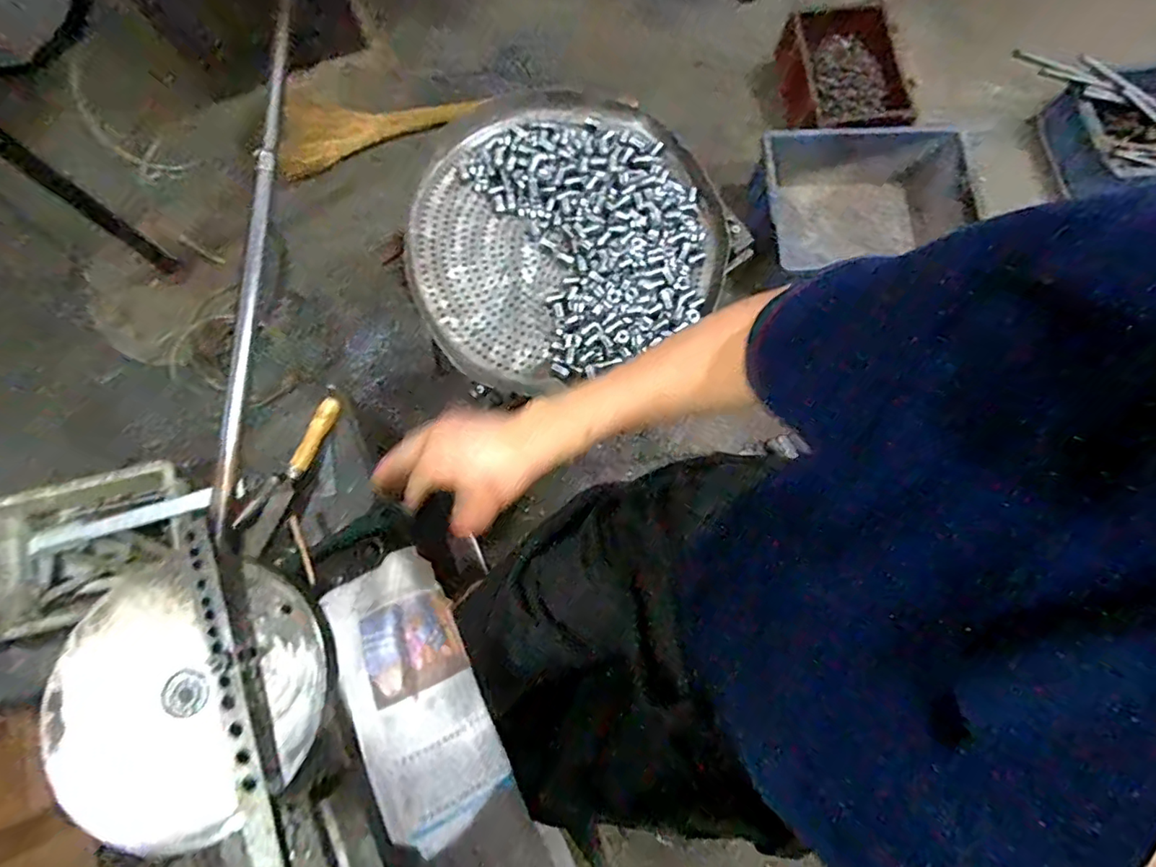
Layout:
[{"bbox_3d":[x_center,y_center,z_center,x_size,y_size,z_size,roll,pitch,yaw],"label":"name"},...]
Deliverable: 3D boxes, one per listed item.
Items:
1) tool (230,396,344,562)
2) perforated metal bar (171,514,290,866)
[{"bbox_3d":[-0.287,0.040,0.547,0.034,0.024,0.164,25,78,5],"label":"tool"},{"bbox_3d":[-0.227,0.216,0.369,0.026,0.014,0.334,-20,78,-5],"label":"perforated metal bar"}]

